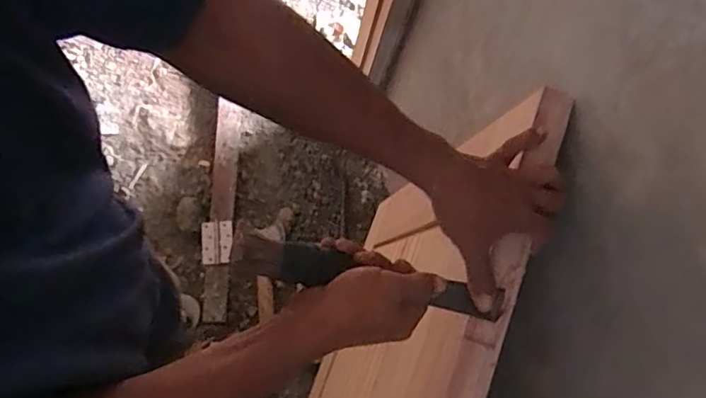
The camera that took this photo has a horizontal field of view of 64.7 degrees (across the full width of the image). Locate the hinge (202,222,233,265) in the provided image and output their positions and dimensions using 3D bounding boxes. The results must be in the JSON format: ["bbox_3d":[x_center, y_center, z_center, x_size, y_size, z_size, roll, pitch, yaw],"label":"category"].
[{"bbox_3d":[-0.351,0.113,1.431,0.076,0.010,0.106,-2,80,4],"label":"hinge"}]

